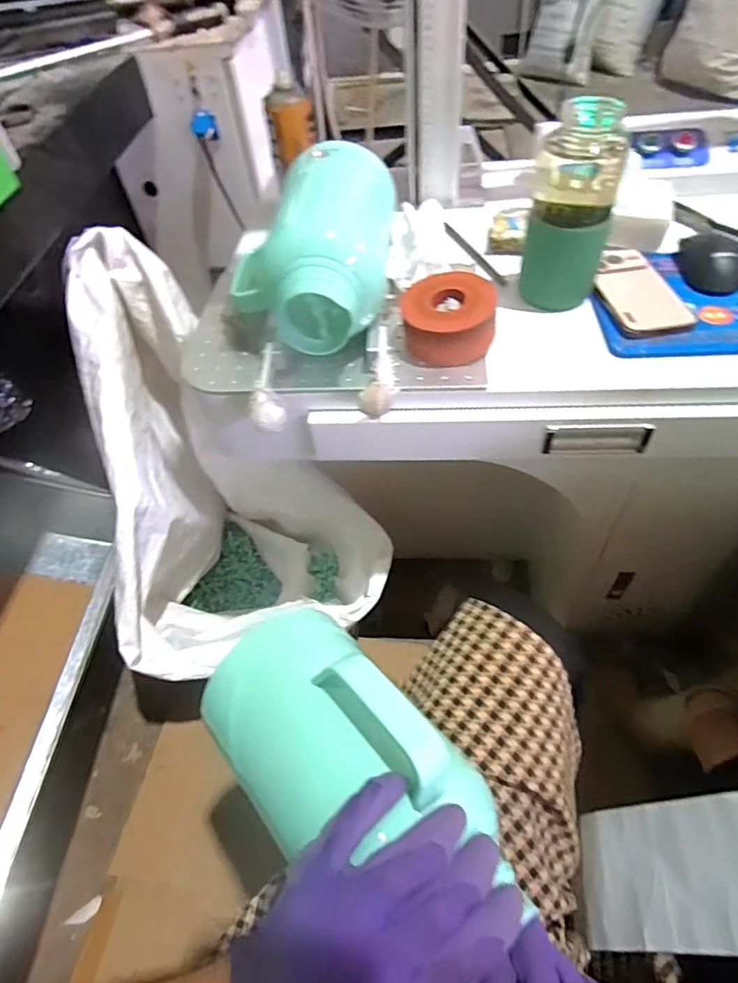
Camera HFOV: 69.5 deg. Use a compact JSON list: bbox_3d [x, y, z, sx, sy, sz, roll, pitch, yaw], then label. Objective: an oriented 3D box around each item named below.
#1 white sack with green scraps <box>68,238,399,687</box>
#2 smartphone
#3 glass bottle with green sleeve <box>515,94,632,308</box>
[{"bbox_3d":[-0.242,-0.042,0.965,0.420,0.552,0.679,-14,51,-5],"label":"white sack with green scraps"},{"bbox_3d":[0.306,-0.232,0.614,0.080,0.016,0.150,-7,51,0],"label":"smartphone"},{"bbox_3d":[0.214,-0.293,0.566,0.086,0.185,0.071,14,54,16],"label":"glass bottle with green sleeve"}]

